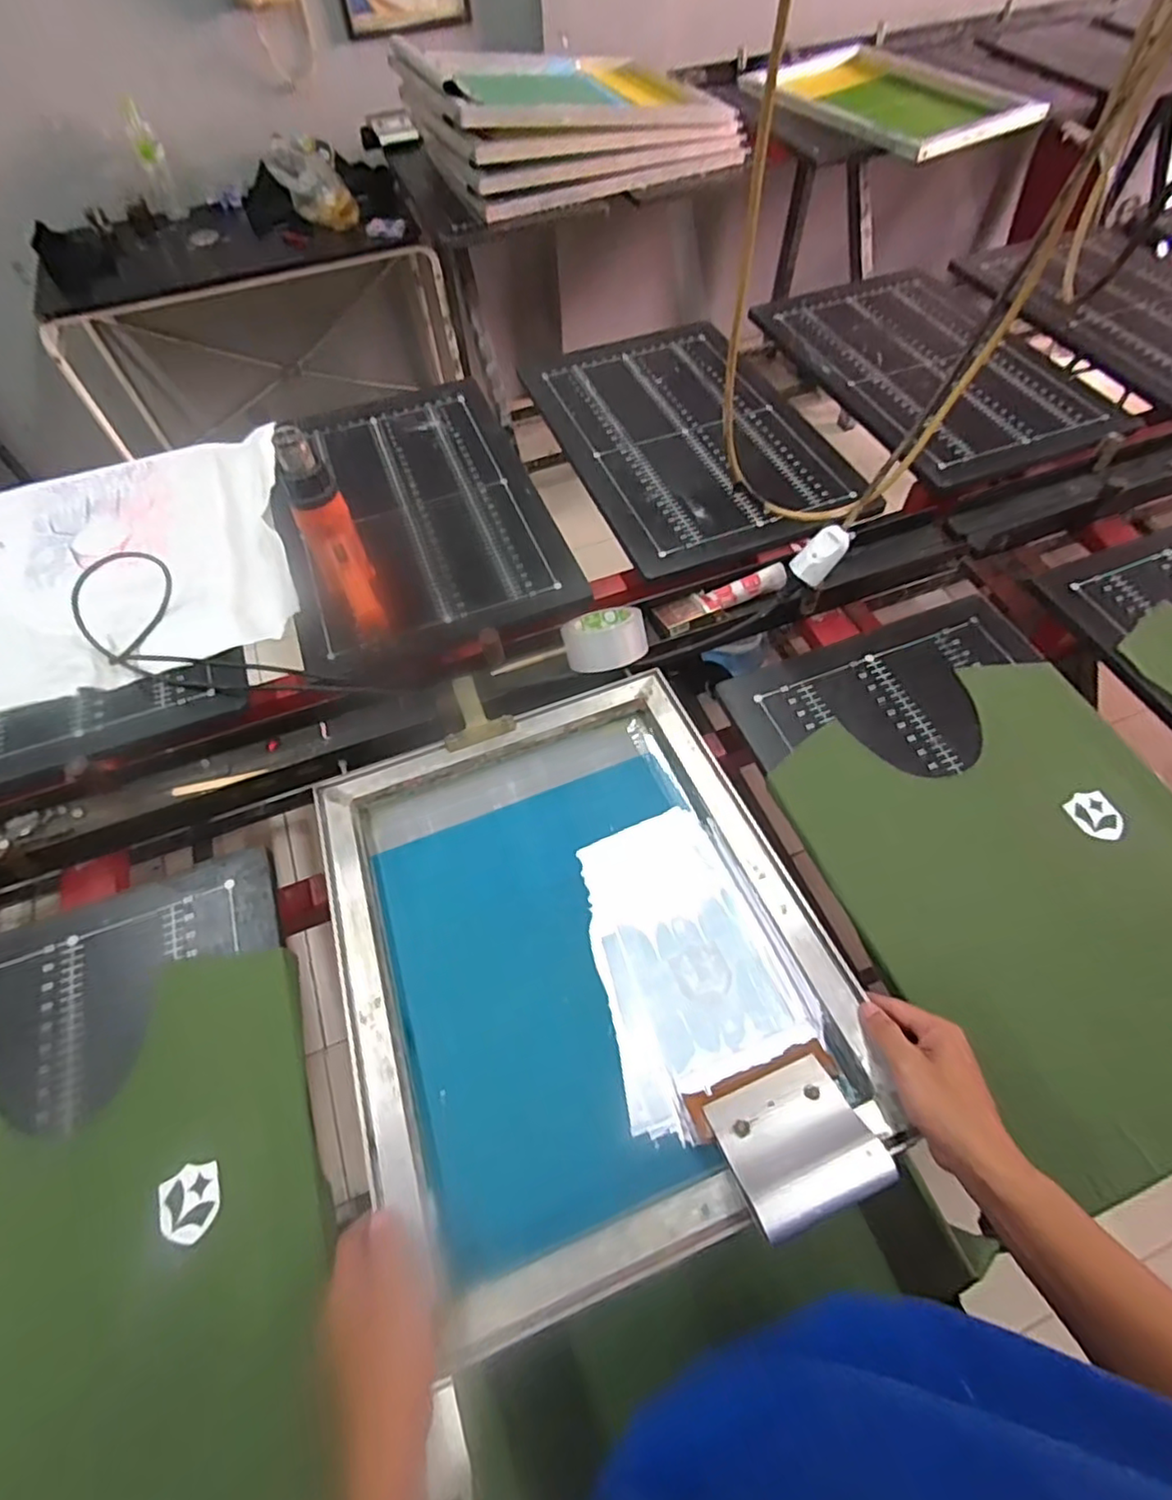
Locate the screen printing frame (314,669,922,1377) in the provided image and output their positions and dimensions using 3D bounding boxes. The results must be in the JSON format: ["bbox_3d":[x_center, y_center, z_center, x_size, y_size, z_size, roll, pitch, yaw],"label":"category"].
[{"bbox_3d":[-0.014,0.169,0.603,0.405,0.044,0.499,-21,52,-7],"label":"screen printing frame"}]

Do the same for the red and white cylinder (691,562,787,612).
[{"bbox_3d":[0.208,-0.214,0.866,0.125,0.025,0.033,-19,58,-9],"label":"red and white cylinder"}]

